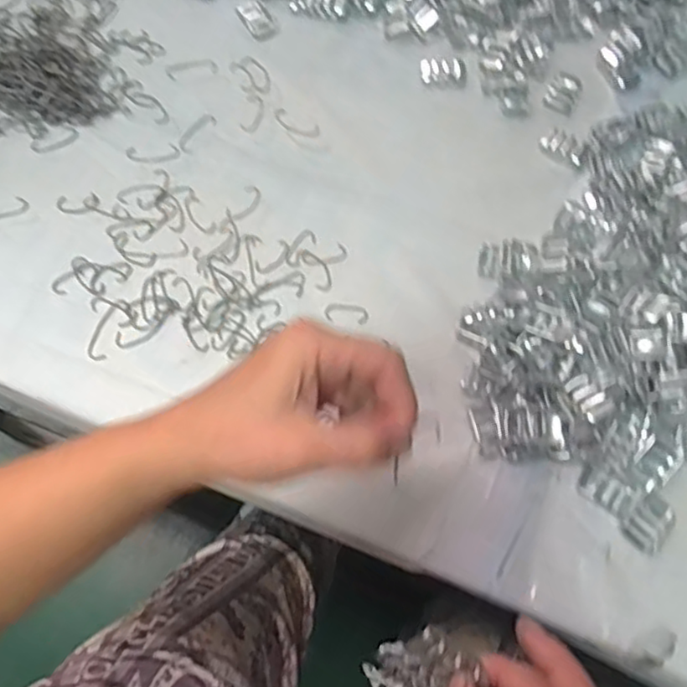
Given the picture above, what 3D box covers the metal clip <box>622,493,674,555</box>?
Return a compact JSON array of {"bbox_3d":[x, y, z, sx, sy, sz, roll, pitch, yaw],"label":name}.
[{"bbox_3d":[0.207,0.121,0.440,0.026,0.004,0.038,42,73,13],"label":"metal clip"}]

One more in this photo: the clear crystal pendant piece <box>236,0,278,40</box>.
[{"bbox_3d":[-0.078,-0.294,0.593,0.025,0.005,0.041,-28,72,-12],"label":"clear crystal pendant piece"}]

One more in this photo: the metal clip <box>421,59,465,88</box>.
[{"bbox_3d":[0.089,-0.243,0.583,0.039,0.004,0.027,2,69,-1],"label":"metal clip"}]

